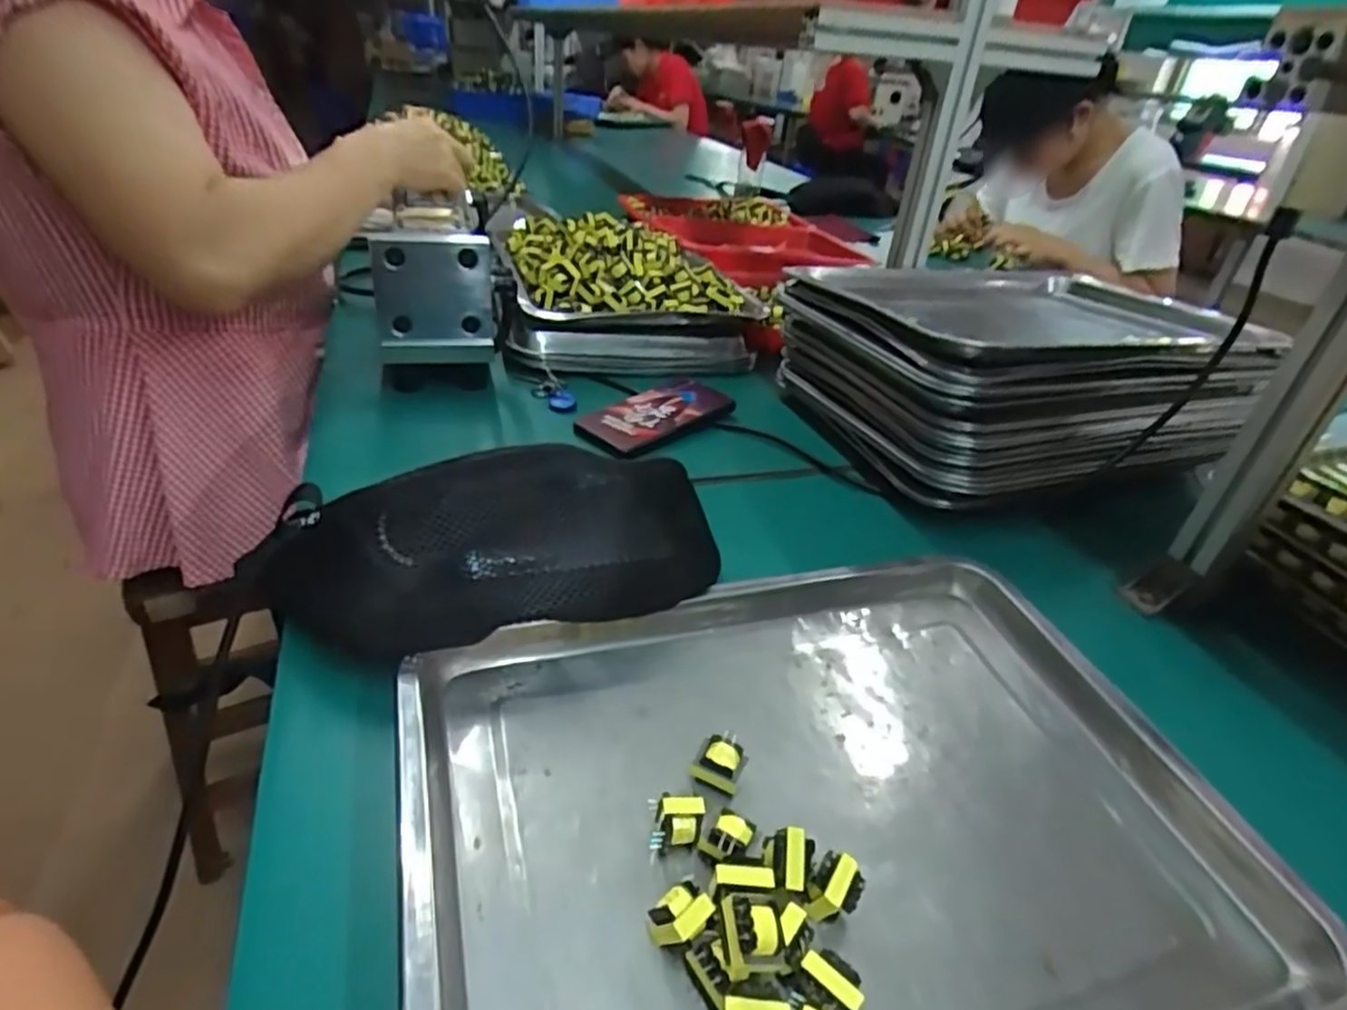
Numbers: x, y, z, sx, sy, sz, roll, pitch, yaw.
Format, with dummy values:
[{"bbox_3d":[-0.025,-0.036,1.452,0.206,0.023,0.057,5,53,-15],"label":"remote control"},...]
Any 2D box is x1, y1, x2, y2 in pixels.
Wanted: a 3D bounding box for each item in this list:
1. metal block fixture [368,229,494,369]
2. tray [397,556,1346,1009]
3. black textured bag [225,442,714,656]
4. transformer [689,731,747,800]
[{"bbox_3d":[-0.214,-0.185,0.632,0.099,0.111,0.030,-5,34,-17],"label":"metal block fixture"},{"bbox_3d":[0.086,0.145,0.343,0.400,0.042,0.282,-6,35,-19],"label":"tray"},{"bbox_3d":[-0.100,0.030,0.408,0.257,0.082,0.103,-6,35,-18],"label":"black textured bag"},{"bbox_3d":[0.024,0.129,0.350,0.024,0.016,0.024,23,36,24],"label":"transformer"}]

